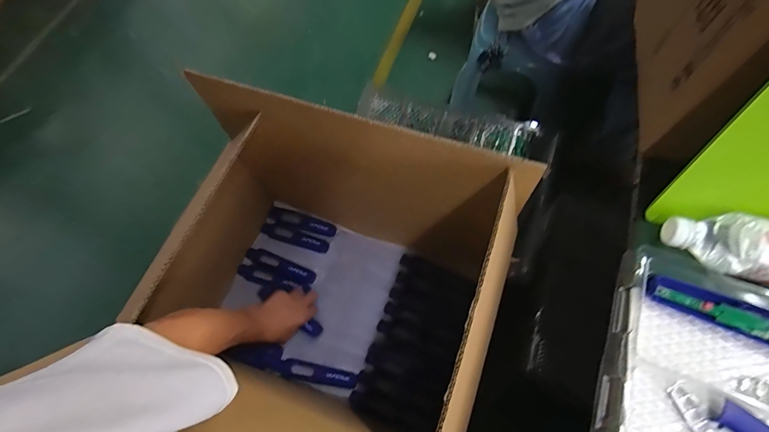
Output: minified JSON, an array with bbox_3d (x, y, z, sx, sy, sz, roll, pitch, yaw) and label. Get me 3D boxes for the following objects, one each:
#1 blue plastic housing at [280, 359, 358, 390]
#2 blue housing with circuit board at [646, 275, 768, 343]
[{"bbox_3d":[-0.136,0.325,0.762,0.157,0.018,0.038,11,67,8],"label":"blue plastic housing"},{"bbox_3d":[0.376,0.106,0.408,0.171,0.019,0.029,20,68,11],"label":"blue housing with circuit board"}]

